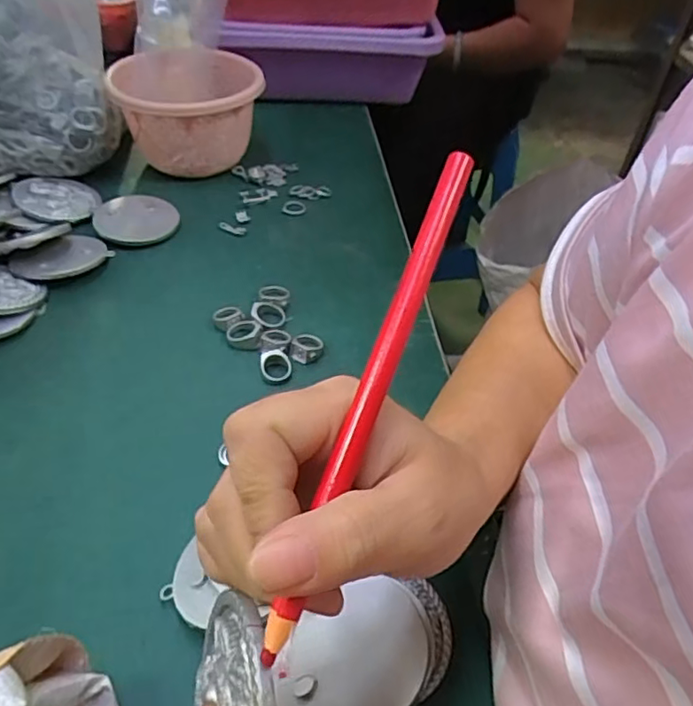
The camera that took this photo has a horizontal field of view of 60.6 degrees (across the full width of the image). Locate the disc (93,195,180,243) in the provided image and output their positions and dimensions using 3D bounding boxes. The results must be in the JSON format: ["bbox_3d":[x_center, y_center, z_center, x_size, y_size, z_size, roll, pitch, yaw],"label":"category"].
[{"bbox_3d":[-0.192,-0.124,0.544,0.071,0.012,0.071,3,44,-3],"label":"disc"}]

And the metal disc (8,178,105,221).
[{"bbox_3d":[-0.268,-0.144,0.550,0.069,0.012,0.069,3,44,-3],"label":"metal disc"}]

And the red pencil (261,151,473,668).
[{"bbox_3d":[0.009,0.009,0.182,0.010,0.010,0.165,19,76,13],"label":"red pencil"}]

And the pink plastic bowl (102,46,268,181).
[{"bbox_3d":[-0.157,-0.232,0.595,0.139,0.093,0.124,-8,46,-14],"label":"pink plastic bowl"}]

